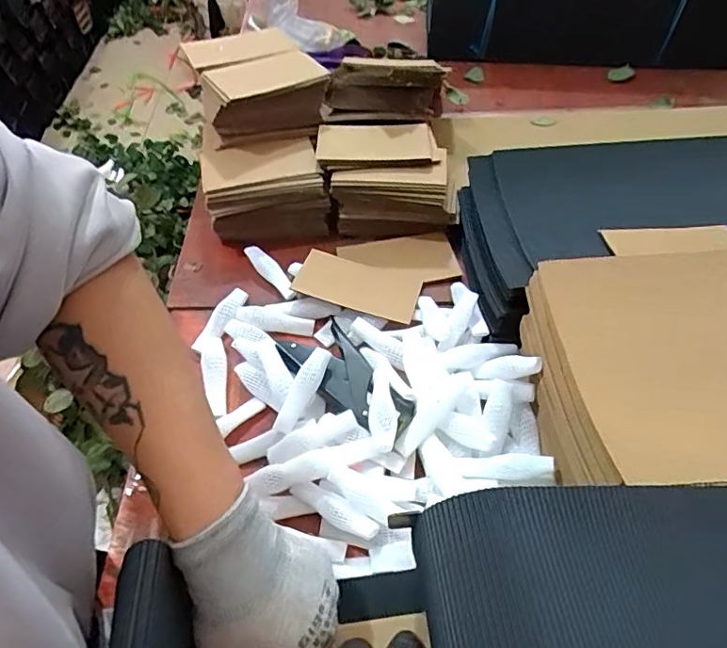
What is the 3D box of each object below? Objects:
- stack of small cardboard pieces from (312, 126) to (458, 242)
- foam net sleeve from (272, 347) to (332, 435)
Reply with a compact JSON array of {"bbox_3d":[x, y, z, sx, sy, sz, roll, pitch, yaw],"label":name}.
[{"bbox_3d":[0.026,-0.184,0.666,0.165,0.081,0.125,0,52,-1],"label":"stack of small cardboard pieces"},{"bbox_3d":[-0.061,0.063,0.508,0.024,0.016,0.091,19,57,18],"label":"foam net sleeve"}]

